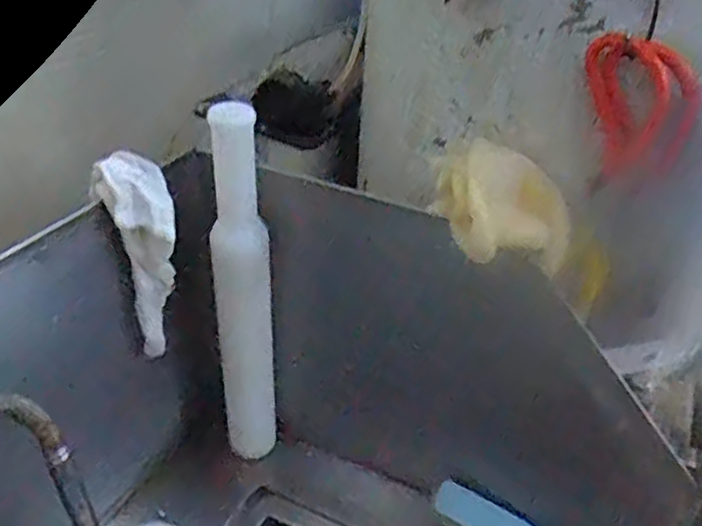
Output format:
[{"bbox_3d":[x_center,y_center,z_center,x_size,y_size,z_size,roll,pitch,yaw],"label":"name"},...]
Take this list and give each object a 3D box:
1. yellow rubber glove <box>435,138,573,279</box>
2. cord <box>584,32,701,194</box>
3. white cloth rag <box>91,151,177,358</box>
[{"bbox_3d":[0.117,-0.045,0.522,0.107,0.075,0.078,11,35,12],"label":"yellow rubber glove"},{"bbox_3d":[0.221,-0.112,0.517,0.077,0.167,0.010,3,61,23],"label":"cord"},{"bbox_3d":[-0.176,-0.002,0.581,0.056,0.175,0.046,-8,36,-16],"label":"white cloth rag"}]

